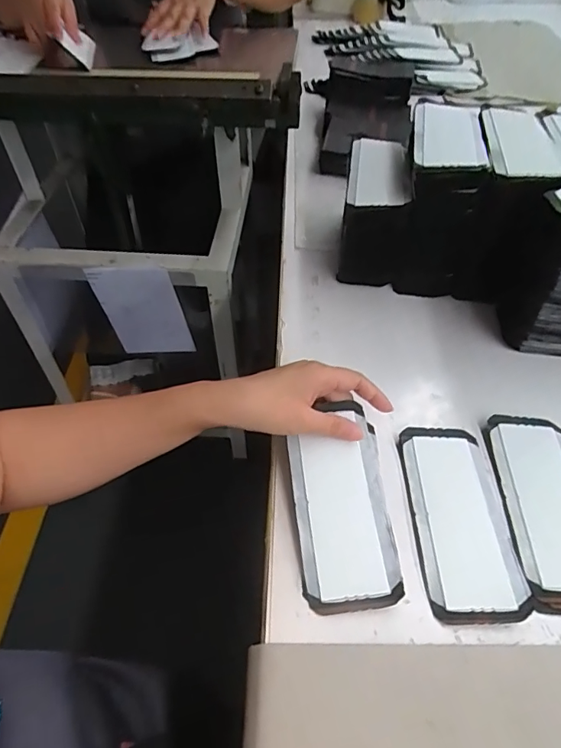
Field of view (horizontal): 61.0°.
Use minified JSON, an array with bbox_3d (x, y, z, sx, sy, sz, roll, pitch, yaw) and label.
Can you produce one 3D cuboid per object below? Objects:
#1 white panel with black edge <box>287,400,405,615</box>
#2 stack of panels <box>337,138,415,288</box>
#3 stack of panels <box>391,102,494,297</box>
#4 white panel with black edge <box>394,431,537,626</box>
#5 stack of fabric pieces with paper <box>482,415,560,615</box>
[{"bbox_3d":[0.051,0.103,0.393,0.078,0.013,0.163,-4,61,-7],"label":"white panel with black edge"},{"bbox_3d":[0.117,-0.199,0.596,0.076,0.118,0.143,4,49,4],"label":"stack of panels"},{"bbox_3d":[0.188,-0.215,0.571,0.080,0.163,0.164,9,50,8],"label":"stack of panels"},{"bbox_3d":[0.150,0.117,0.400,0.078,0.009,0.163,-2,49,-1],"label":"white panel with black edge"},{"bbox_3d":[0.231,0.111,0.406,0.075,0.008,0.171,0,49,1],"label":"stack of fabric pieces with paper"}]

